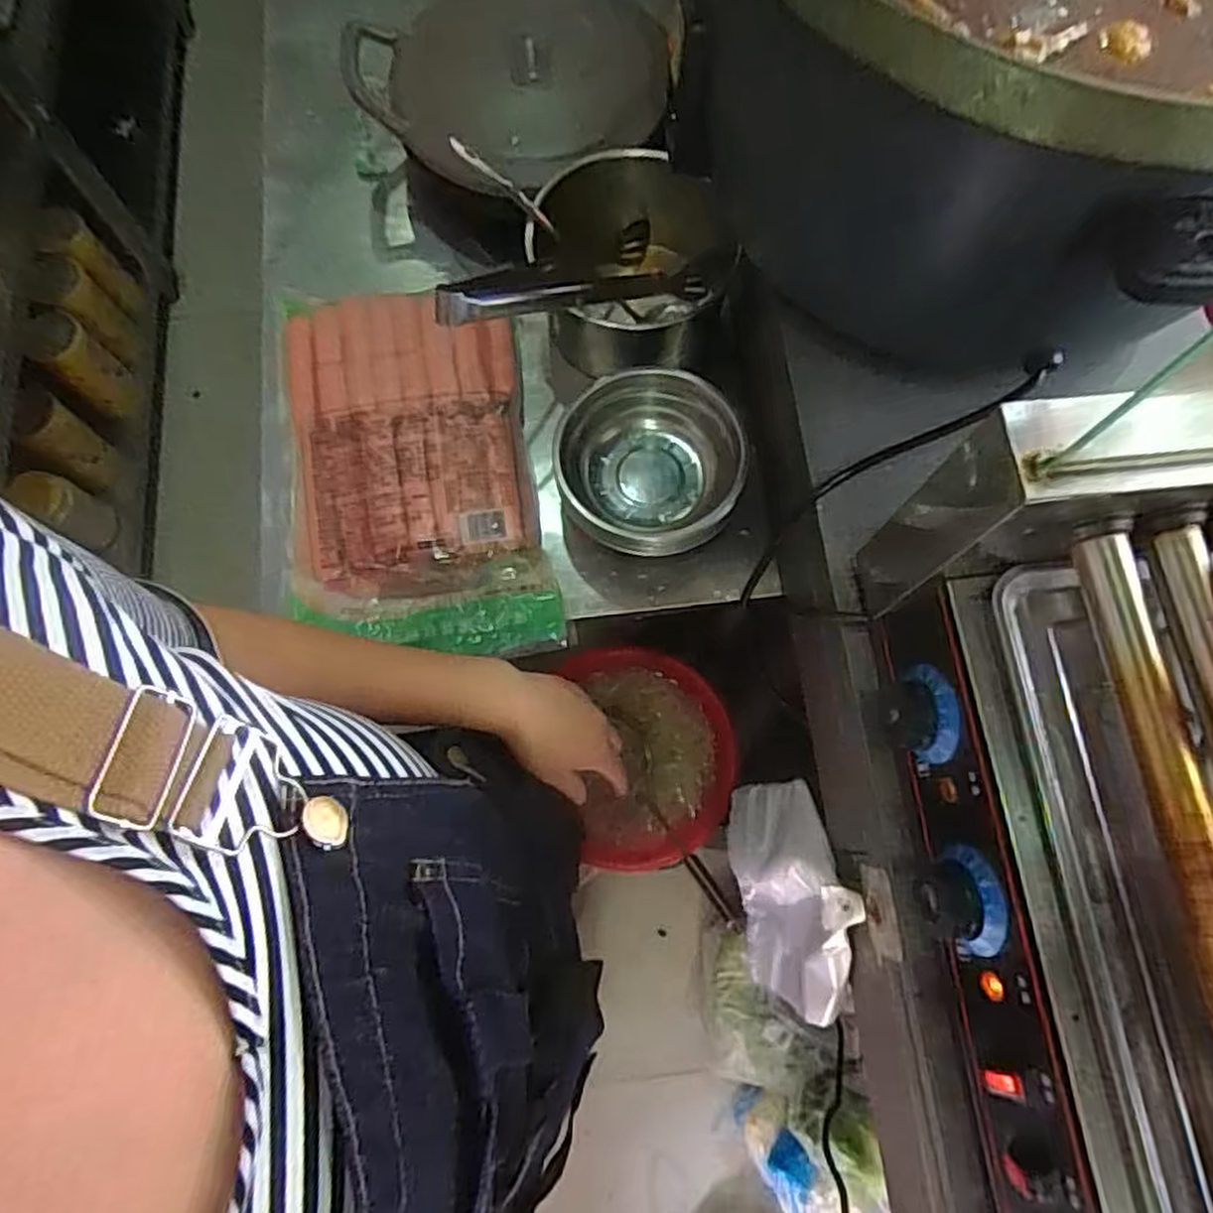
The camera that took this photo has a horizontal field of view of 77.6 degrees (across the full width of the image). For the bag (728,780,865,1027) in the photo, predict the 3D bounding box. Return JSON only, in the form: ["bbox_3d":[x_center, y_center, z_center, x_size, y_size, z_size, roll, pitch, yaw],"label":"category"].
[{"bbox_3d":[0.158,0.247,0.651,0.051,0.229,0.181,-7,74,-3],"label":"bag"}]

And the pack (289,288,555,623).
[{"bbox_3d":[-0.181,-0.148,0.693,0.210,0.045,0.299,-9,74,-3],"label":"pack"}]

